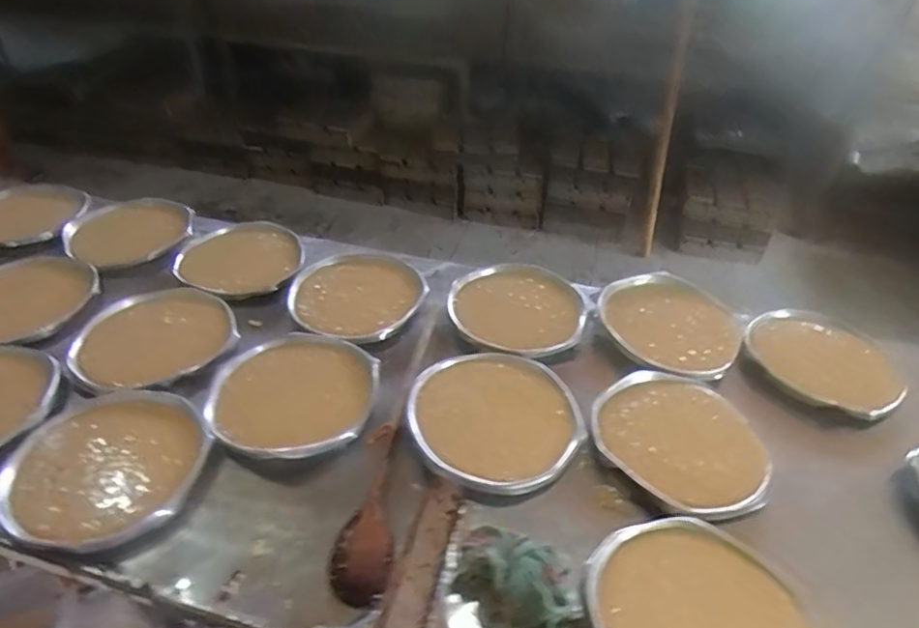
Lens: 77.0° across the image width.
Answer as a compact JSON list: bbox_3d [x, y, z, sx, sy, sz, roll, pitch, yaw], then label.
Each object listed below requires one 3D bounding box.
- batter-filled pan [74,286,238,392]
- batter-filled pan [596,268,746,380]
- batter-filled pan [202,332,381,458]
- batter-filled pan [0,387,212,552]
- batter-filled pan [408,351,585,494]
[{"bbox_3d":[-0.410,0.042,0.789,0.199,0.051,0.200,-22,45,-29],"label":"batter-filled pan"},{"bbox_3d":[0.308,0.005,0.839,0.191,0.031,0.171,28,44,29],"label":"batter-filled pan"},{"bbox_3d":[-0.203,0.105,0.717,0.202,0.036,0.200,2,39,-2],"label":"batter-filled pan"},{"bbox_3d":[-0.378,0.161,0.627,0.188,0.033,0.199,-21,45,-28],"label":"batter-filled pan"},{"bbox_3d":[0.040,0.116,0.682,0.181,0.028,0.203,-17,42,-25],"label":"batter-filled pan"}]

